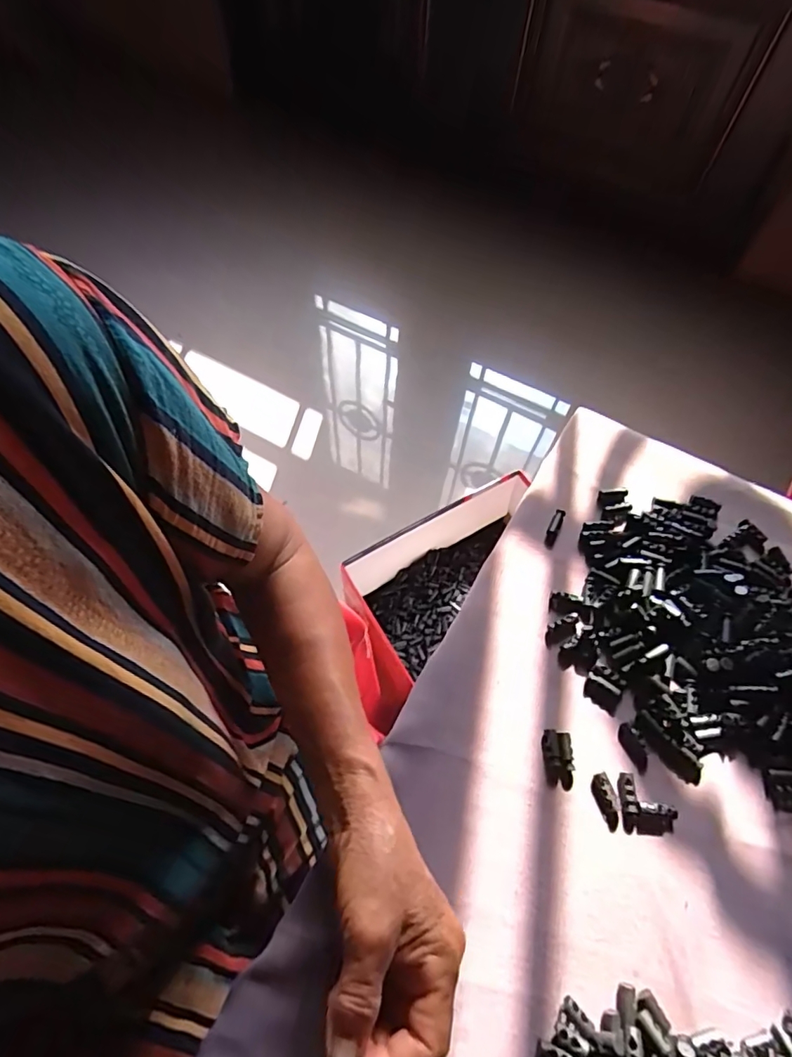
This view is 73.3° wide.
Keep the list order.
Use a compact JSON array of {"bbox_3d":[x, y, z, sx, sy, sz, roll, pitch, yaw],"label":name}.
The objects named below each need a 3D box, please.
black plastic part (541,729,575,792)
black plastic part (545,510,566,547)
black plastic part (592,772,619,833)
[{"bbox_3d":[0.109,0.155,0.357,0.019,0.009,0.035,4,62,1],"label":"black plastic part"},{"bbox_3d":[0.134,-0.005,0.444,0.009,0.005,0.025,23,64,11],"label":"black plastic part"},{"bbox_3d":[0.137,0.178,0.346,0.011,0.004,0.033,-10,62,-6],"label":"black plastic part"}]

